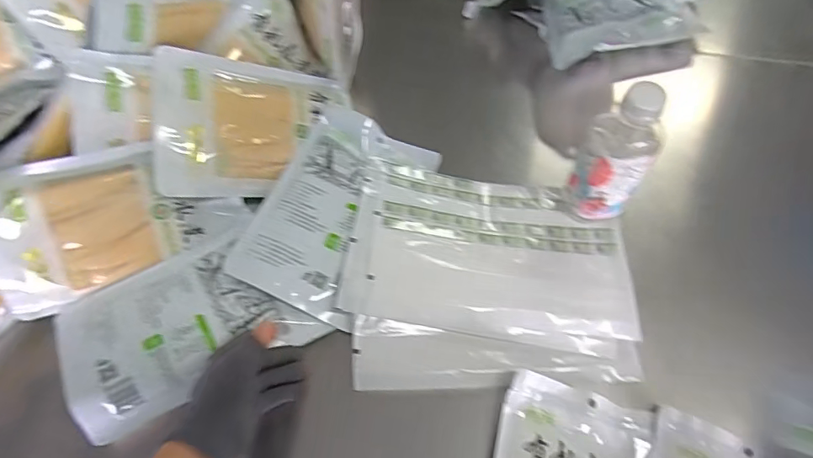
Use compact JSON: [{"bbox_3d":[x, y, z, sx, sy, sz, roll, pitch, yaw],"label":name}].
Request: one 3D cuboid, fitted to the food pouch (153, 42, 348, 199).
[{"bbox_3d":[-0.173,-0.117,0.582,0.214,0.020,0.160,1,82,-34],"label":"food pouch"}]

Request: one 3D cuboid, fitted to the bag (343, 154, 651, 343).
[{"bbox_3d":[0.094,0.021,0.570,0.311,0.018,0.192,6,58,-5],"label":"bag"}]

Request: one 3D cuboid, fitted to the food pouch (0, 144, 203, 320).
[{"bbox_3d":[-0.331,-0.002,0.521,0.192,0.028,0.145,-27,99,-17],"label":"food pouch"}]

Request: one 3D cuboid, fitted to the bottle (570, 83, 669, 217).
[{"bbox_3d":[0.221,-0.070,0.533,0.071,0.178,0.059,29,64,17],"label":"bottle"}]

